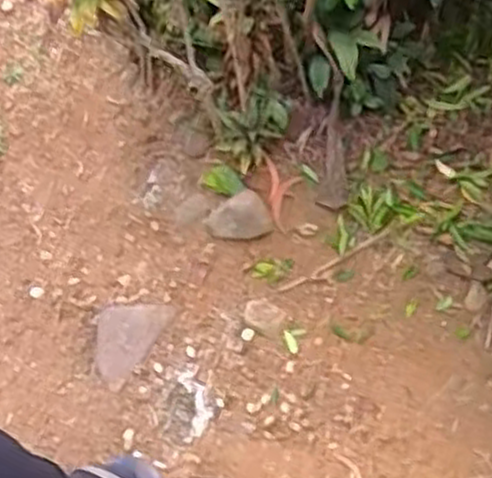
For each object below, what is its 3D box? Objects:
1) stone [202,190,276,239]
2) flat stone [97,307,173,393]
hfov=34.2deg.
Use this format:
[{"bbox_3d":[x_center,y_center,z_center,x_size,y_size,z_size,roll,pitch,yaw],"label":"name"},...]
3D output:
[{"bbox_3d":[-0.016,-0.039,1.577,0.120,0.035,0.095,-20,64,-9],"label":"stone"},{"bbox_3d":[-0.232,0.184,1.490,0.116,0.018,0.175,27,63,11],"label":"flat stone"}]

